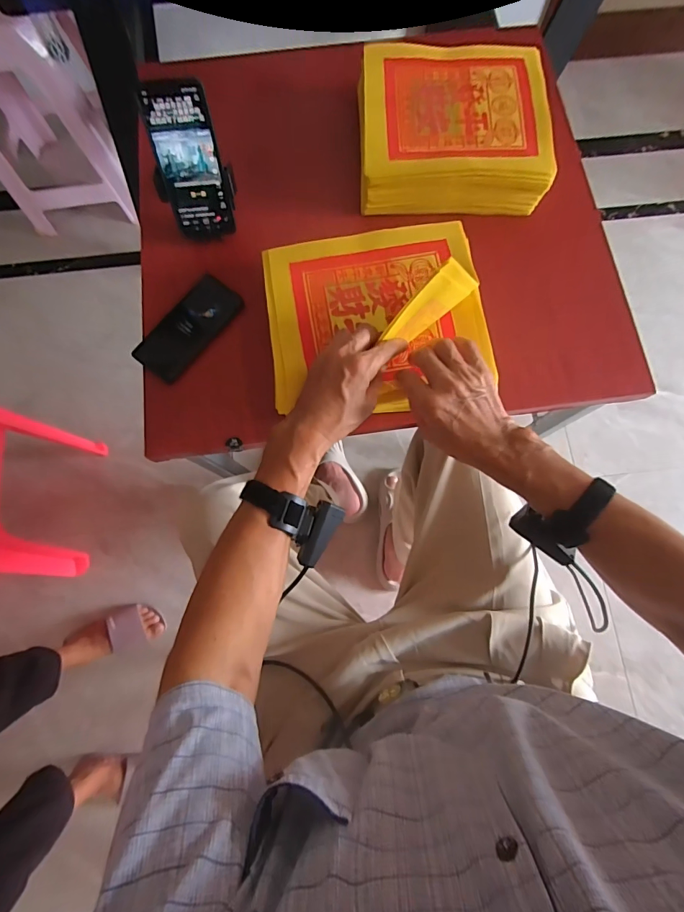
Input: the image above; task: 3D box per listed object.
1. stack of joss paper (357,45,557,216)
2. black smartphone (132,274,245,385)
[{"bbox_3d":[0.158,-0.477,0.594,0.266,0.060,0.231,-3,77,-1],"label":"stack of joss paper"},{"bbox_3d":[-0.214,-0.181,0.569,0.070,0.009,0.161,37,80,8],"label":"black smartphone"}]

